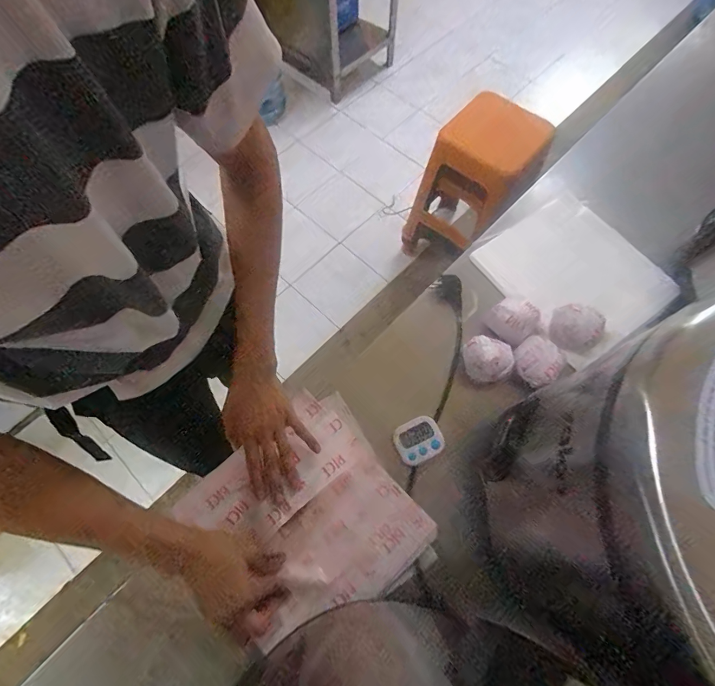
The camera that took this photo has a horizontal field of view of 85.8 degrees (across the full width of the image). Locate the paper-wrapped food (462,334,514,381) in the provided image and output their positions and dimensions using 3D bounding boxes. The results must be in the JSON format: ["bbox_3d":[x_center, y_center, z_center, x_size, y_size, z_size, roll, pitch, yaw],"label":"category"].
[{"bbox_3d":[0.201,0.022,0.588,0.064,0.039,0.070,-20,69,-8],"label":"paper-wrapped food"}]

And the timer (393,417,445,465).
[{"bbox_3d":[0.089,0.141,0.561,0.066,0.013,0.058,-24,70,-9],"label":"timer"}]

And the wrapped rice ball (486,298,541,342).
[{"bbox_3d":[0.250,-0.039,0.617,0.060,0.041,0.068,-32,71,-12],"label":"wrapped rice ball"}]

